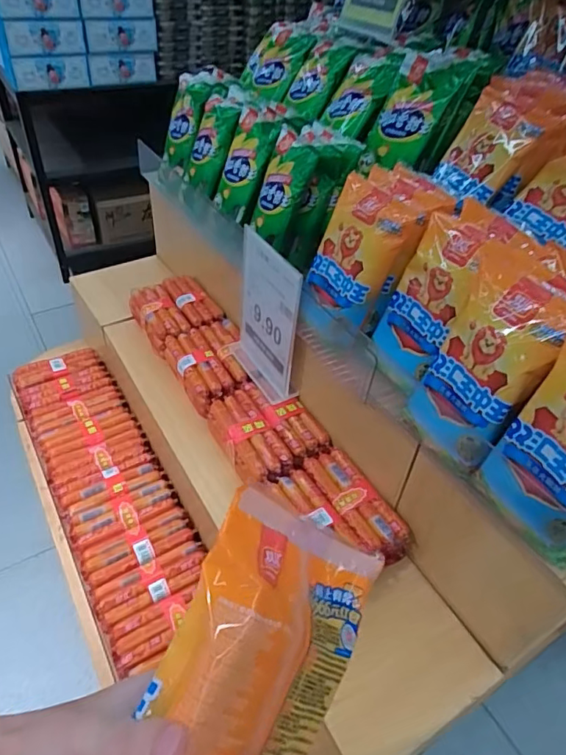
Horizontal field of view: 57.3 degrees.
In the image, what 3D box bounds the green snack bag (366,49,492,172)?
[{"bbox_3d":[0.209,-0.416,0.789,0.106,0.197,0.057,38,19,25],"label":"green snack bag"}]

